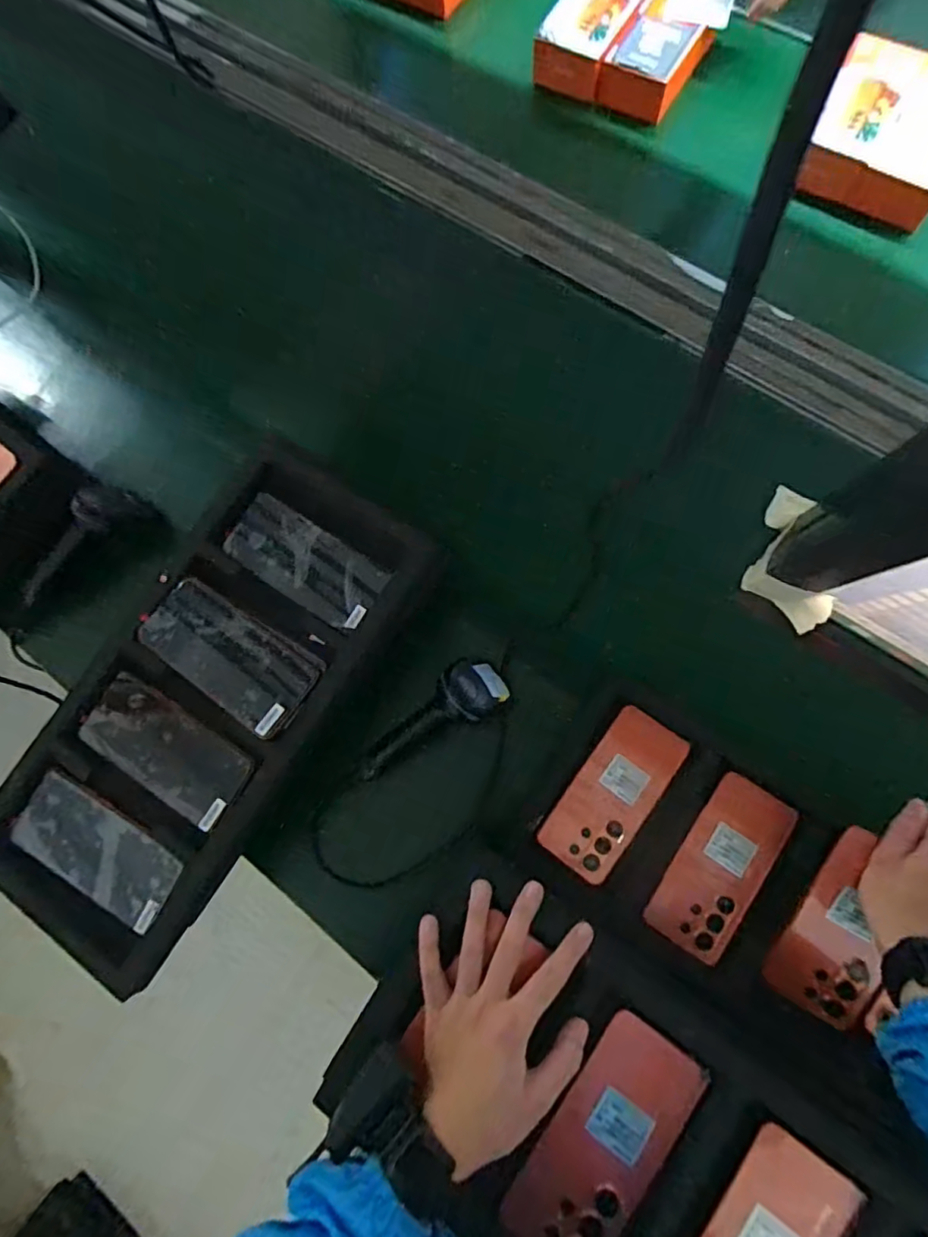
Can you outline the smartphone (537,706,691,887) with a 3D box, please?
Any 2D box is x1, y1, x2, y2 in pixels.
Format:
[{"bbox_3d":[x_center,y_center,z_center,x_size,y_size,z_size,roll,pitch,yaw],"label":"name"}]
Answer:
[{"bbox_3d":[0.157,0.182,0.606,0.080,0.015,0.172,34,83,17],"label":"smartphone"}]

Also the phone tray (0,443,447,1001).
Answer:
[{"bbox_3d":[-0.252,0.079,0.575,0.277,0.052,0.504,31,81,12],"label":"phone tray"}]

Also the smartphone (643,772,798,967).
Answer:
[{"bbox_3d":[0.254,0.244,0.572,0.079,0.008,0.169,31,84,12],"label":"smartphone"}]

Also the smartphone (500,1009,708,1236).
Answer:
[{"bbox_3d":[0.104,0.385,0.424,0.078,0.012,0.166,33,82,13],"label":"smartphone"}]

